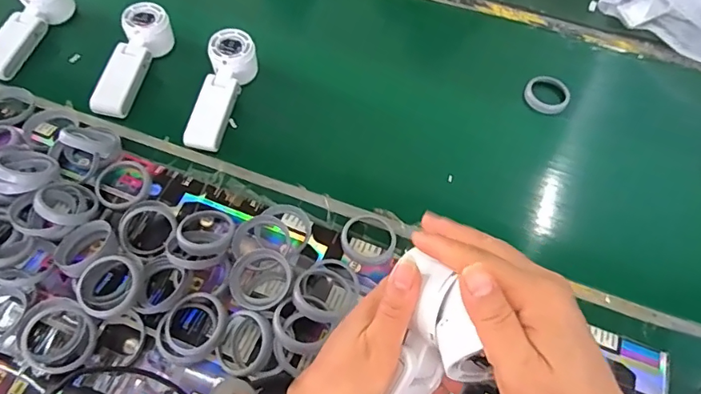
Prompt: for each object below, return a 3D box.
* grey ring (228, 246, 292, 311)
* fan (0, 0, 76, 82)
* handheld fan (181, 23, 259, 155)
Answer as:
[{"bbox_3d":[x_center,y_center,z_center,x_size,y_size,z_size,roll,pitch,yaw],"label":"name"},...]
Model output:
[{"bbox_3d":[-0.089,0.081,0.474,0.061,0.010,0.060,-1,65,2],"label":"grey ring"},{"bbox_3d":[-0.442,-0.230,0.660,0.045,0.064,0.161,25,79,10],"label":"fan"},{"bbox_3d":[-0.165,-0.135,0.621,0.054,0.034,0.166,15,76,4],"label":"handheld fan"}]

